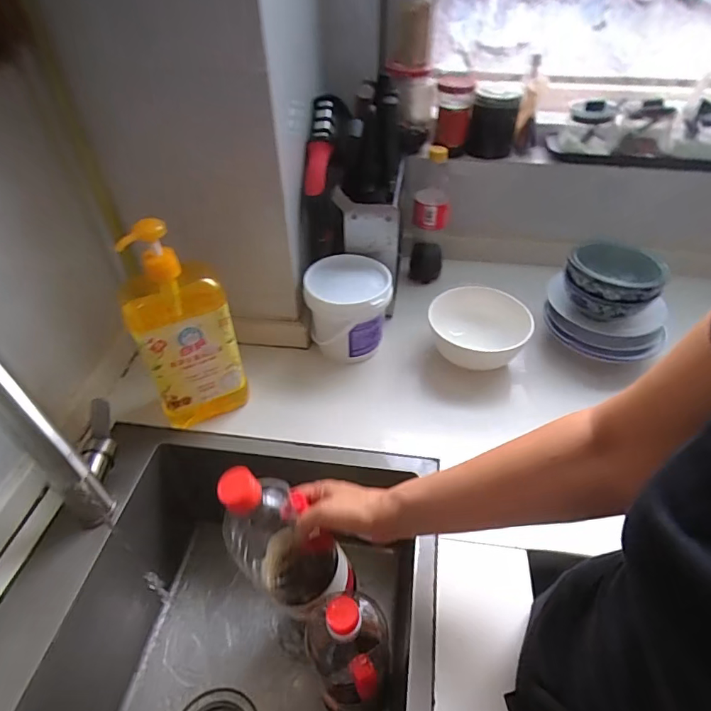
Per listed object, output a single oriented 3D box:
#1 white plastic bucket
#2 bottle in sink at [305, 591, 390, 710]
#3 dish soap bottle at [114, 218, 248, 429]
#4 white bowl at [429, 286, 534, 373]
[{"bbox_3d":[-0.010,-0.069,0.727,0.122,0.125,0.120,0,44,0],"label":"white plastic bucket"},{"bbox_3d":[-0.002,0.328,0.518,0.084,0.241,0.085,0,44,1],"label":"bottle in sink"},{"bbox_3d":[-0.213,-0.024,0.585,0.113,0.273,0.063,-26,50,-23],"label":"dish soap bottle"},{"bbox_3d":[0.190,-0.041,0.715,0.149,0.056,0.149,0,44,0],"label":"white bowl"}]

